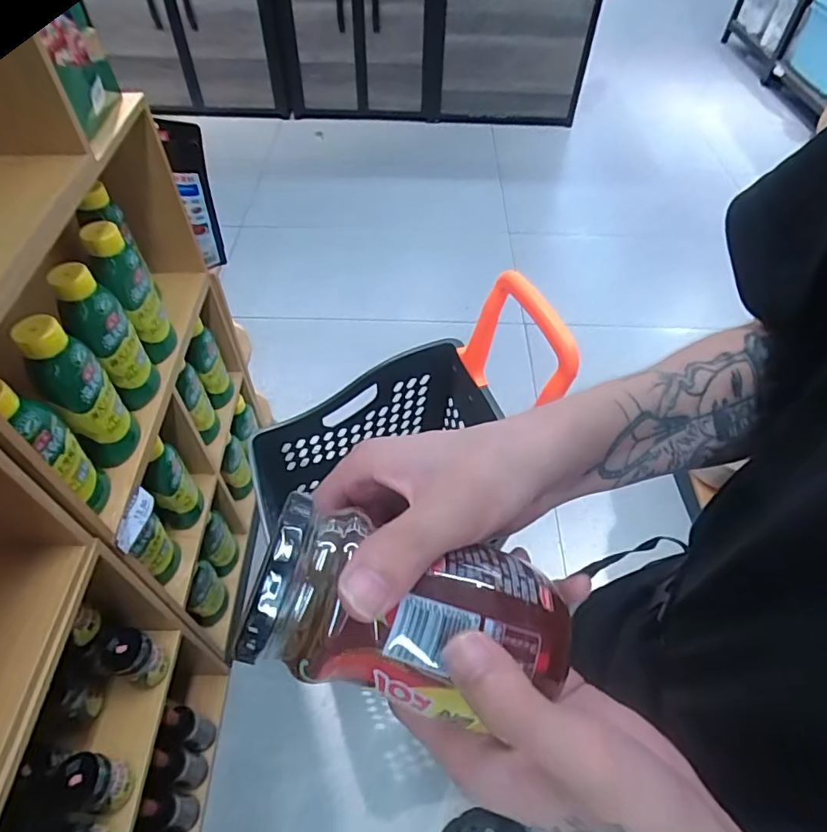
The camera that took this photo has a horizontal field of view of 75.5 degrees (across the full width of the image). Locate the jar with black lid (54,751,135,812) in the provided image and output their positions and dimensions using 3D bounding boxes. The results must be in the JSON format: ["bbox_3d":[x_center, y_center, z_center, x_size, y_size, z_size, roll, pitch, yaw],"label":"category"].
[{"bbox_3d":[-0.473,0.539,0.785,0.073,0.112,0.064,4,51,1],"label":"jar with black lid"}]

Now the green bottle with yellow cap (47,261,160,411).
[{"bbox_3d":[-0.475,-0.114,0.840,0.074,0.239,0.086,-25,56,-21],"label":"green bottle with yellow cap"}]

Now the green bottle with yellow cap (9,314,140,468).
[{"bbox_3d":[-0.471,-0.020,0.770,0.070,0.258,0.084,-25,56,-21],"label":"green bottle with yellow cap"}]

